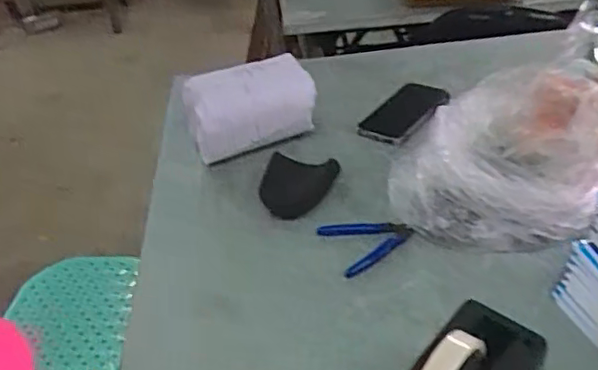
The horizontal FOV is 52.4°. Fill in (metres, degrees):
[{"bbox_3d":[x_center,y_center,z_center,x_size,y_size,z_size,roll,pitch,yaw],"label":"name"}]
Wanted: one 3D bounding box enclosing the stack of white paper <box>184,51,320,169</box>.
[{"bbox_3d":[-0.073,-0.111,0.925,0.186,0.110,0.125,-16,36,-14],"label":"stack of white paper"}]

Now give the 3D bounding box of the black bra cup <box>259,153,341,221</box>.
[{"bbox_3d":[-0.009,0.002,0.832,0.110,0.031,0.110,11,39,24],"label":"black bra cup"}]

